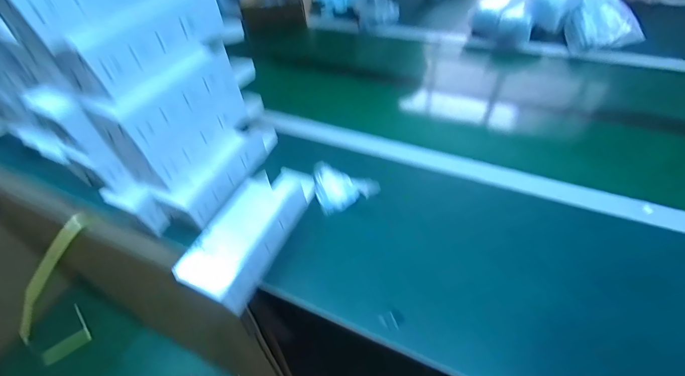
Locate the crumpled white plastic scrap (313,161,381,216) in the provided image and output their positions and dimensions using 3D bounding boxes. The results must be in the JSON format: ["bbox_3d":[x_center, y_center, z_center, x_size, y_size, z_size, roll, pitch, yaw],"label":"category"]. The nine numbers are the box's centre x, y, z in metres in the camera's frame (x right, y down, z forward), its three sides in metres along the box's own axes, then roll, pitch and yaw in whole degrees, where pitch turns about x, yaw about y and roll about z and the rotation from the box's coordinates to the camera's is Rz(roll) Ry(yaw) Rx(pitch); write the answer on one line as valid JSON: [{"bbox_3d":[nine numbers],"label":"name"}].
[{"bbox_3d":[-0.001,-0.011,0.542,0.097,0.025,0.099,-19,51,-9],"label":"crumpled white plastic scrap"}]

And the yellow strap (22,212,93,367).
[{"bbox_3d":[-0.502,0.185,0.551,0.027,0.271,0.108,10,11,14],"label":"yellow strap"}]

